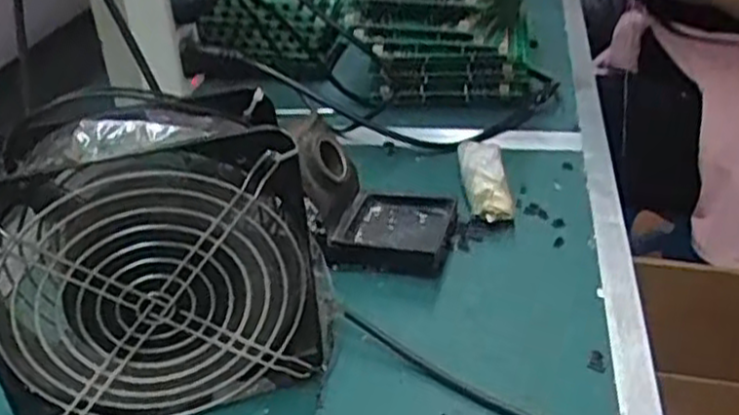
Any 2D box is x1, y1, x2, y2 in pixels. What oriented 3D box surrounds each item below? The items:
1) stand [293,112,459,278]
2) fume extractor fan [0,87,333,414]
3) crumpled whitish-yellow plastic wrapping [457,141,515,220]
[{"bbox_3d":[0.000,-0.011,0.488,0.099,0.076,0.072,2,32,13],"label":"stand"},{"bbox_3d":[-0.099,0.029,0.374,0.163,0.157,0.054,-14,32,-12],"label":"fume extractor fan"},{"bbox_3d":[0.081,-0.021,0.541,0.030,0.026,0.085,-4,31,3],"label":"crumpled whitish-yellow plastic wrapping"}]

